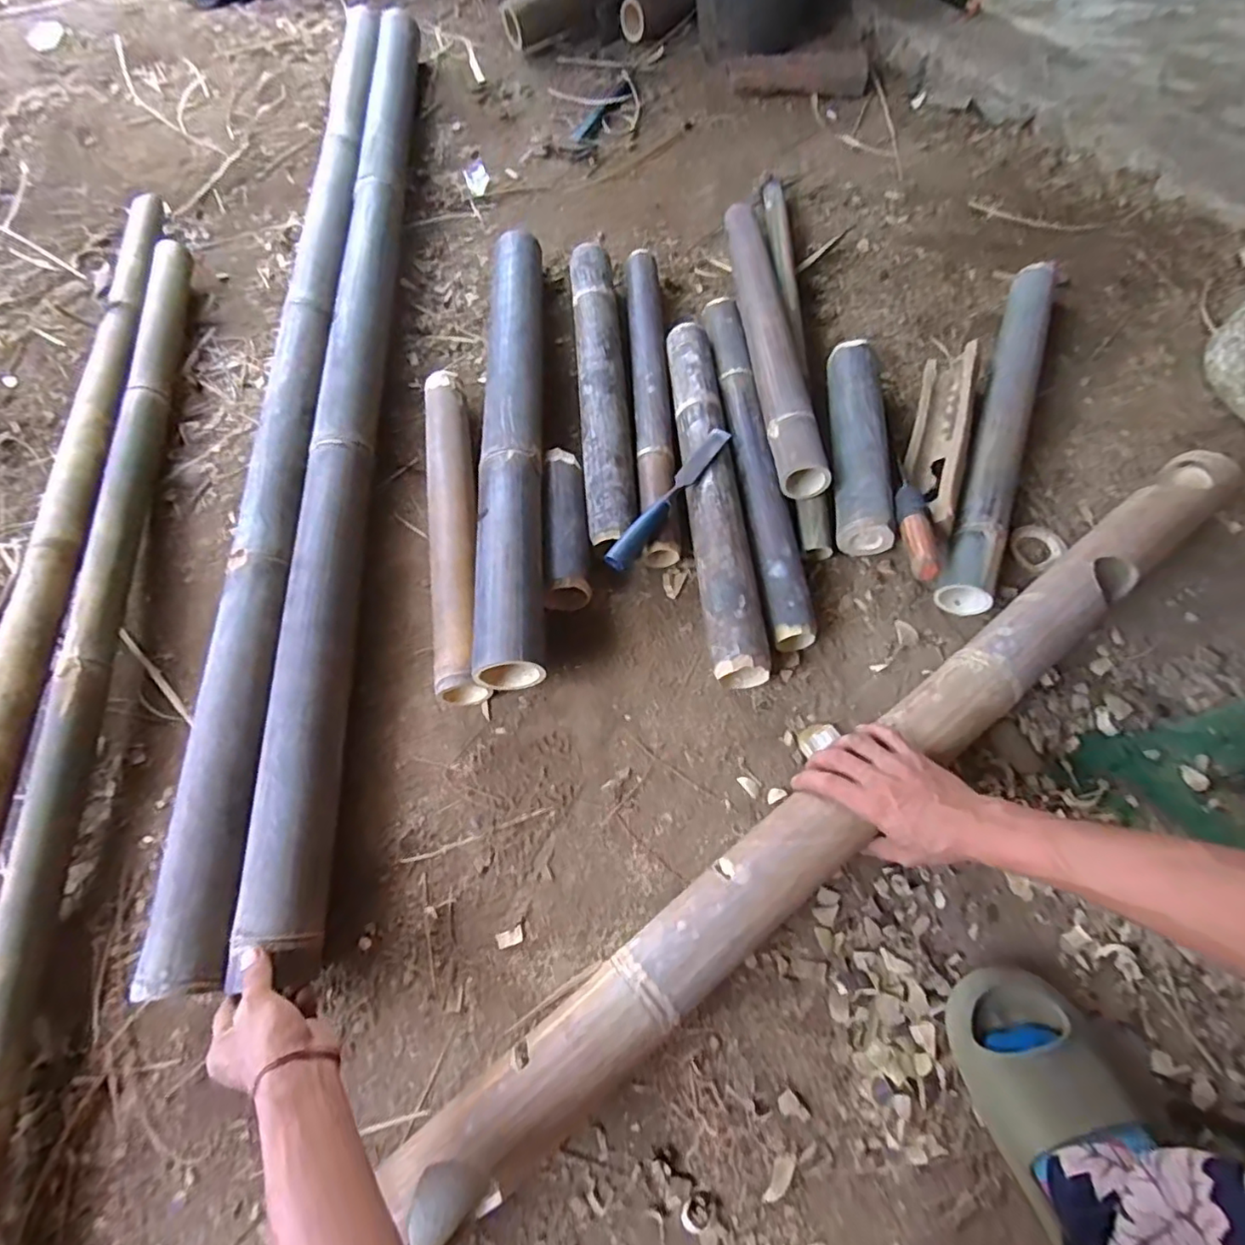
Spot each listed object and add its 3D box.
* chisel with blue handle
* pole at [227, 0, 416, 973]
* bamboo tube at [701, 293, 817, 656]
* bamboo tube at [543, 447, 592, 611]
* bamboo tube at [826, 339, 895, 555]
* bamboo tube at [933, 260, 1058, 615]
[{"bbox_3d":[0.056,-0.147,0.728,0.027,0.030,0.231,33,70,14],"label":"chisel with blue handle"},{"bbox_3d":[-0.370,-0.391,0.851,0.075,0.083,1.518,-5,65,-2],"label":"pole"},{"bbox_3d":[0.169,-0.226,0.784,0.059,0.041,0.561,-5,66,-2],"label":"bamboo tube"},{"bbox_3d":[-0.066,-0.117,0.736,0.062,0.052,0.222,-3,66,-1],"label":"bamboo tube"},{"bbox_3d":[0.303,-0.232,0.782,0.072,0.070,0.318,5,66,3],"label":"bamboo tube"},{"bbox_3d":[0.497,-0.270,0.784,0.060,0.064,0.585,22,67,10],"label":"bamboo tube"}]

